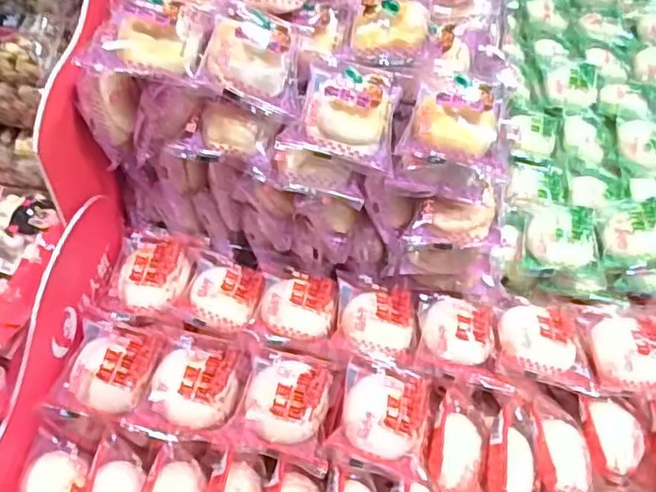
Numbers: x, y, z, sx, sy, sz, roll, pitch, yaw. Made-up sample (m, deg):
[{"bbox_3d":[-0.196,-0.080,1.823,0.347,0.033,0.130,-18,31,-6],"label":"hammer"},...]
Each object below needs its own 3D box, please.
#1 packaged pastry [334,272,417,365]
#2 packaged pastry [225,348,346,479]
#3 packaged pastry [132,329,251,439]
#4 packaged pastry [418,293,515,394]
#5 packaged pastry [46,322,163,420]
[{"bbox_3d":[0.038,0.053,0.508,0.062,0.029,0.078,6,50,2],"label":"packaged pastry"},{"bbox_3d":[-0.027,0.109,0.460,0.068,0.034,0.074,13,51,7],"label":"packaged pastry"},{"bbox_3d":[-0.092,0.097,0.469,0.070,0.026,0.075,13,51,7],"label":"packaged pastry"},{"bbox_3d":[0.105,0.068,0.502,0.069,0.027,0.079,9,50,4],"label":"packaged pastry"},{"bbox_3d":[-0.157,0.086,0.472,0.060,0.029,0.071,12,51,6],"label":"packaged pastry"}]

